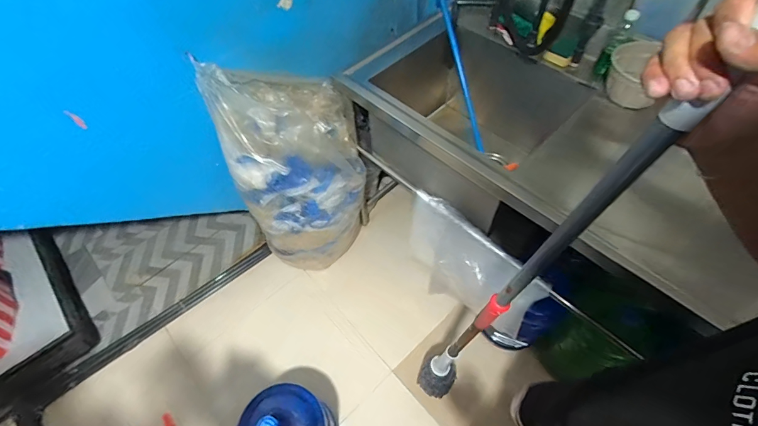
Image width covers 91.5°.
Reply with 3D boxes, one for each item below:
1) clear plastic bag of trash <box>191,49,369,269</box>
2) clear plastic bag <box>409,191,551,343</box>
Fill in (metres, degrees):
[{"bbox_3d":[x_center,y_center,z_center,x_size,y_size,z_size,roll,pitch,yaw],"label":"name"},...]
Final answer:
[{"bbox_3d":[-0.273,-0.148,1.335,0.420,0.796,0.353,-19,58,-11],"label":"clear plastic bag of trash"},{"bbox_3d":[0.288,0.184,1.259,0.491,0.352,0.124,36,64,23],"label":"clear plastic bag"}]

